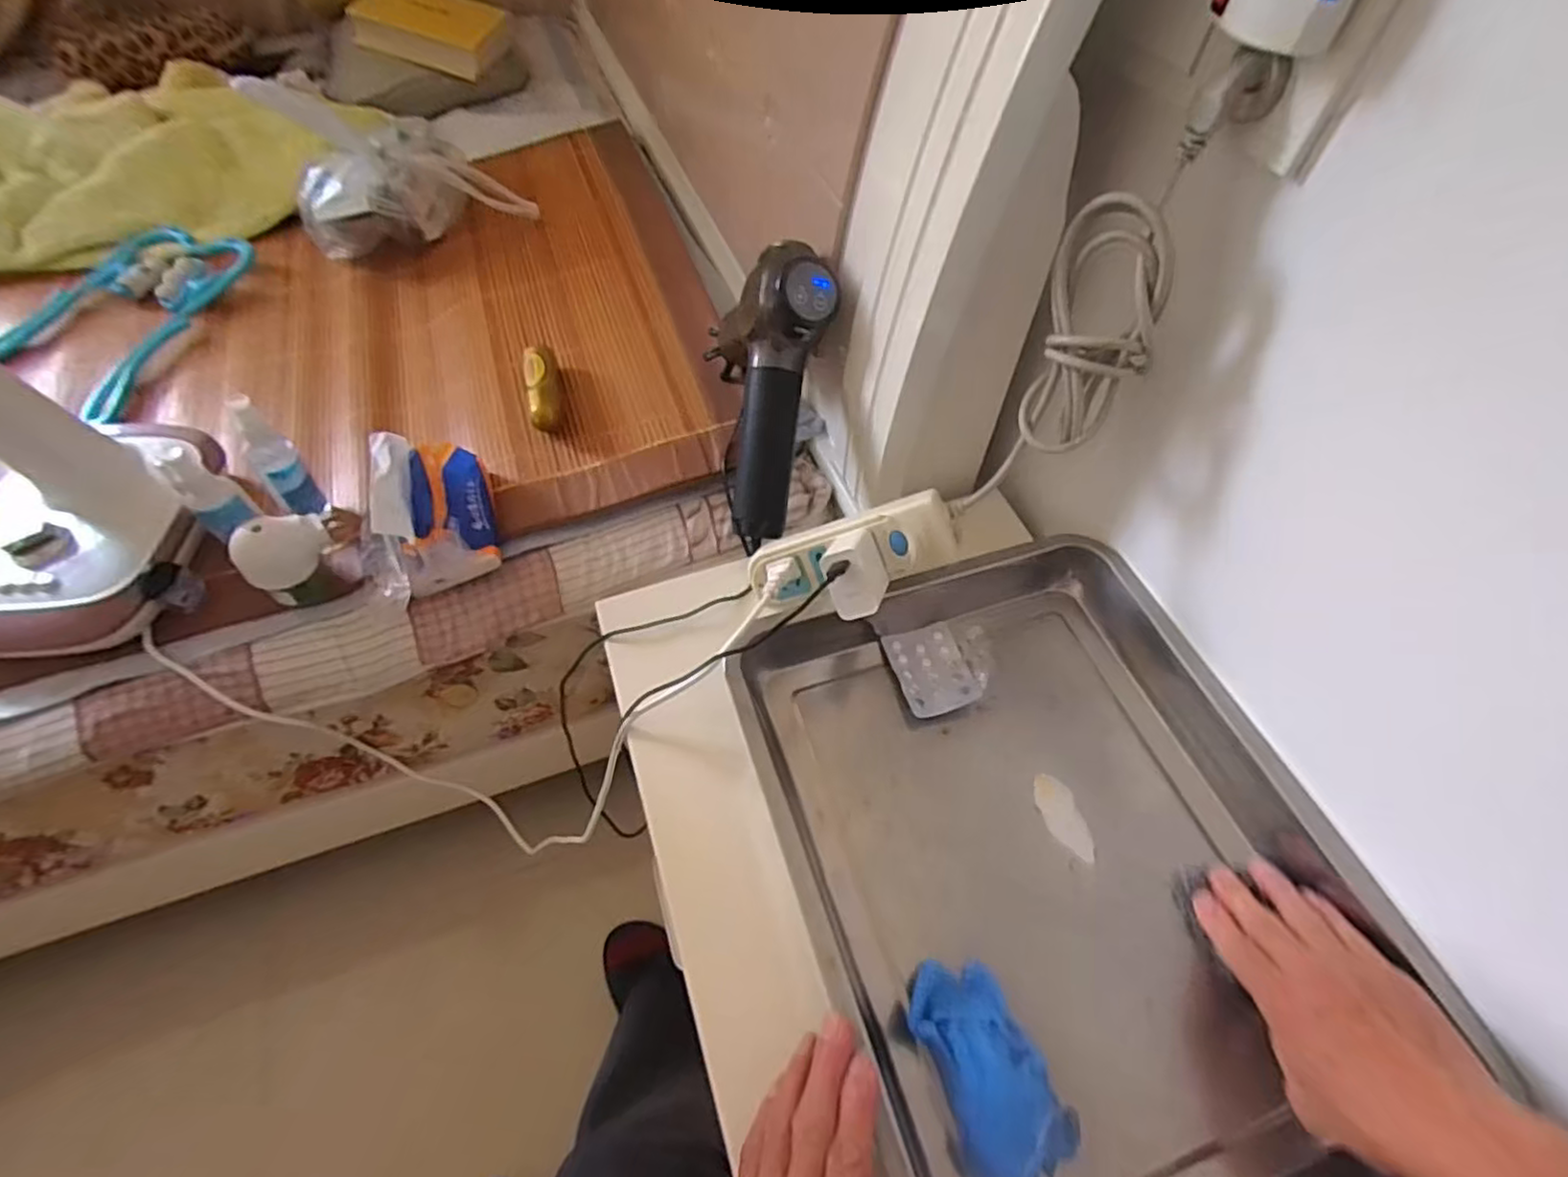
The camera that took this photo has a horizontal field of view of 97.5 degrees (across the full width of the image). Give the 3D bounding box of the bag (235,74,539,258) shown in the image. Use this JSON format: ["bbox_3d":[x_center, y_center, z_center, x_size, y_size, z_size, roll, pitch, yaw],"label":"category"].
[{"bbox_3d":[-0.526,-0.589,0.901,0.268,0.215,0.174,-22,59,-15],"label":"bag"}]

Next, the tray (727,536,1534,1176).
[{"bbox_3d":[0.181,0.175,0.468,0.345,0.085,0.428,-16,60,-5],"label":"tray"}]

